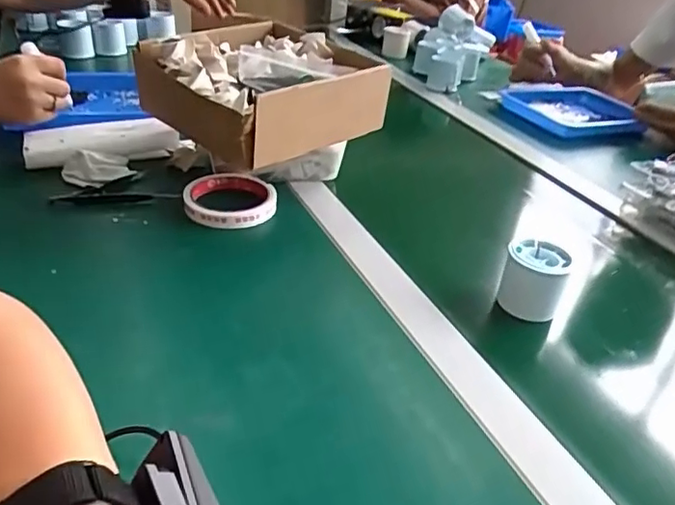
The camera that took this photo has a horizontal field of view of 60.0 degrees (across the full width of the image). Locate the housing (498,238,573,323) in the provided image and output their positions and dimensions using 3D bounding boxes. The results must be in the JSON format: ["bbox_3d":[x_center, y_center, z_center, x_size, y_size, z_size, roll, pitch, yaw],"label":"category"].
[{"bbox_3d":[0.168,0.023,0.502,0.049,0.056,0.049,5,31,-3],"label":"housing"}]

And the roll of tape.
[{"bbox_3d":[-0.111,-0.054,0.603,0.090,0.020,0.090,5,31,-3],"label":"roll of tape"}]

